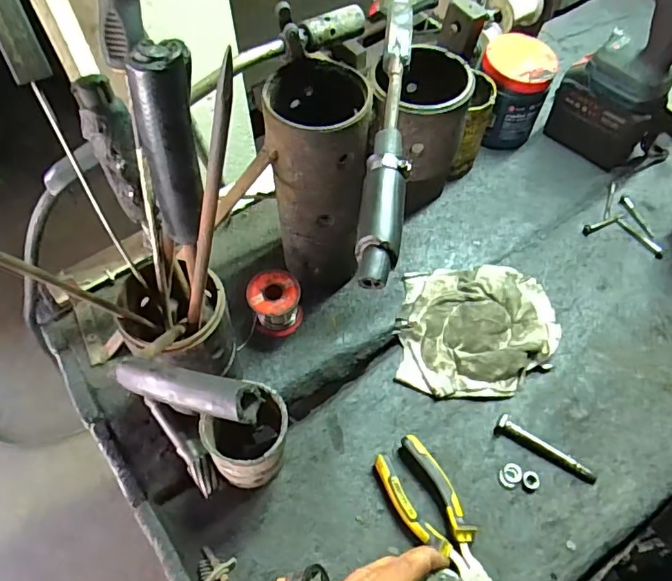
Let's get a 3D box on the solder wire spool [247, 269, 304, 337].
[{"bbox_3d":[-0.063,0.014,0.549,0.051,0.055,0.051,0,59,1],"label":"solder wire spool"}]

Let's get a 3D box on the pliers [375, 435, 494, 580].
[{"bbox_3d":[0.093,0.206,0.468,0.054,0.026,0.144,-31,63,-17],"label":"pliers"}]

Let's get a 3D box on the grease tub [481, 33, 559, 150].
[{"bbox_3d":[0.226,-0.255,0.671,0.084,0.118,0.088,0,59,1],"label":"grease tub"}]

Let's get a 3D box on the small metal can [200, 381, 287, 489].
[{"bbox_3d":[-0.077,0.133,0.455,0.074,0.108,0.063,1,59,1],"label":"small metal can"}]

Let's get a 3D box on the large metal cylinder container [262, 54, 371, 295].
[{"bbox_3d":[-0.013,-0.096,0.515,0.085,0.231,0.097,0,59,1],"label":"large metal cylinder container"}]

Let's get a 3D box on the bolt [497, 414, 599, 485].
[{"bbox_3d":[0.204,0.155,0.502,0.098,0.015,0.014,30,64,18],"label":"bolt"}]

